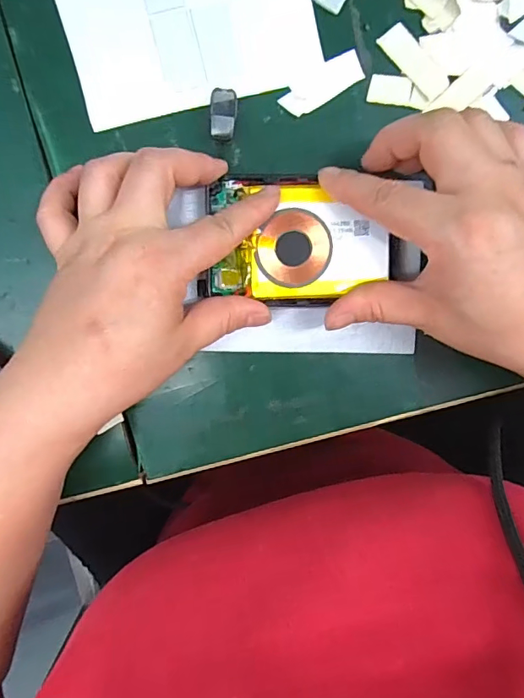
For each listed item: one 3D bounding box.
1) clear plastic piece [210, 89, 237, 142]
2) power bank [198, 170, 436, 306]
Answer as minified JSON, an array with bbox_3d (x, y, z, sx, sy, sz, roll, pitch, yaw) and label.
[{"bbox_3d":[-0.021,-0.125,0.250,0.014,0.004,0.025,2,101,1],"label":"clear plastic piece"},{"bbox_3d":[0.026,-0.060,0.259,0.113,0.015,0.069,1,98,-3],"label":"power bank"}]

